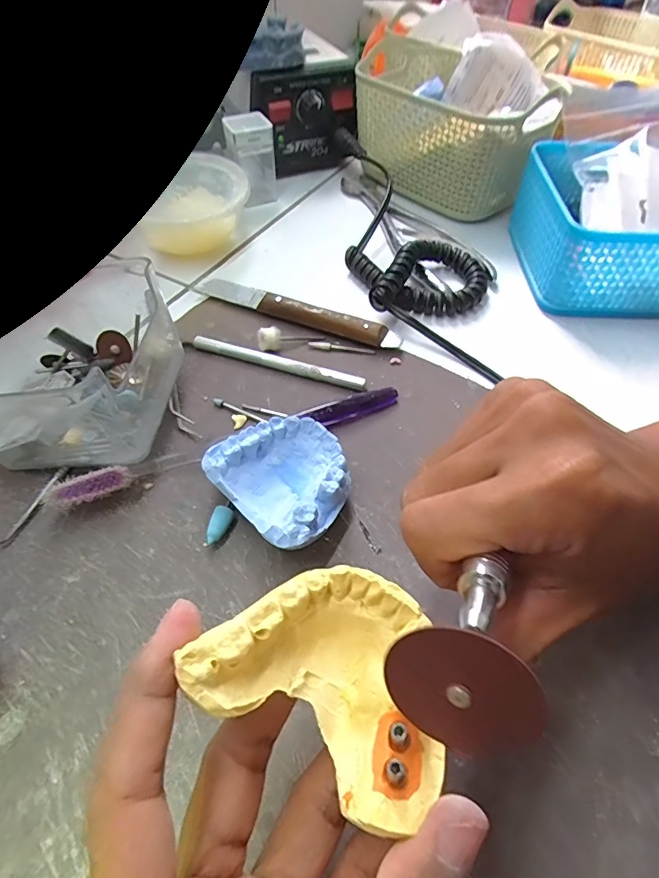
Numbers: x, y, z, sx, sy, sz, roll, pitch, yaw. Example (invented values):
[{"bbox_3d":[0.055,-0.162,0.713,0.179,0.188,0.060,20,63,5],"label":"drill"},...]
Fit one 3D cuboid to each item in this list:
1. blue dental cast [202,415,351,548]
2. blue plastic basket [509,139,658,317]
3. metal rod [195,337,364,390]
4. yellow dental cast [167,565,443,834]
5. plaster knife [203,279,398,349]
[{"bbox_3d":[-0.021,0.021,0.235,0.056,0.028,0.064,-37,62,-25],"label":"blue dental cast"},{"bbox_3d":[0.216,-0.158,0.353,0.131,0.066,0.133,1,53,-1],"label":"blue plastic basket"},{"bbox_3d":[-0.033,-0.048,0.297,0.112,0.004,0.008,16,94,11],"label":"metal rod"},{"bbox_3d":[0.002,0.063,0.130,0.067,0.020,0.049,26,57,17],"label":"yellow dental cast"},{"bbox_3d":[-0.023,-0.088,0.324,0.148,0.015,0.014,22,56,14],"label":"plaster knife"}]

